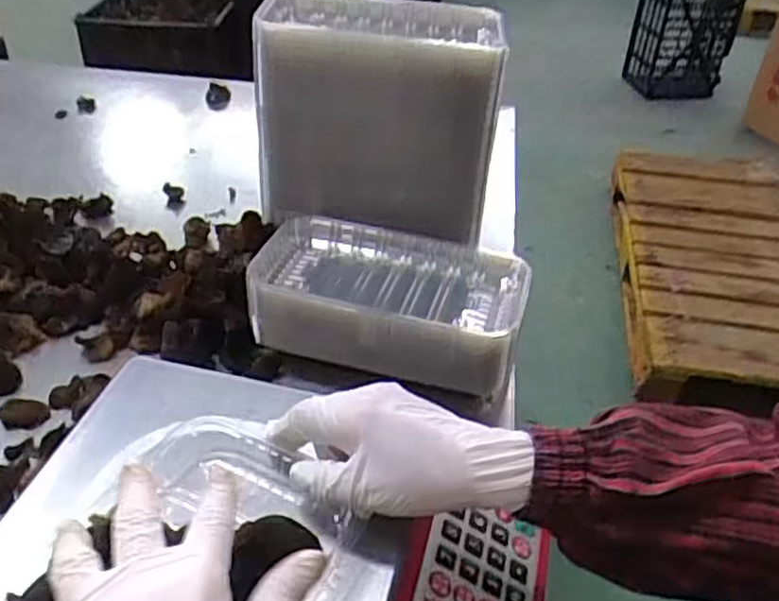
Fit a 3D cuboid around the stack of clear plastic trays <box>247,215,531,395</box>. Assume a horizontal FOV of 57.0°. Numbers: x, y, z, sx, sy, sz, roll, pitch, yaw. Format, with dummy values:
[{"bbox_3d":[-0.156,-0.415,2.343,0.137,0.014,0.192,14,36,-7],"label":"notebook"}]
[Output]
[{"bbox_3d":[-0.001,0.002,0.657,0.241,0.065,0.152,10,38,10],"label":"stack of clear plastic trays"}]

